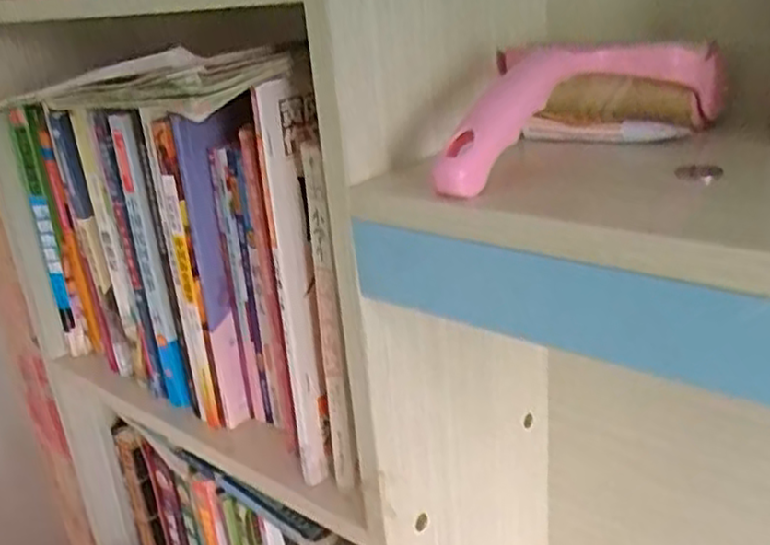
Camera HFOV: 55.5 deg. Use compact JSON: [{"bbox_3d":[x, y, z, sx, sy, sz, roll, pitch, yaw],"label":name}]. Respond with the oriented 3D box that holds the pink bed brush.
[{"bbox_3d":[0.084,-0.083,0.357,0.170,0.045,0.068,-17,25,-26],"label":"pink bed brush"}]

